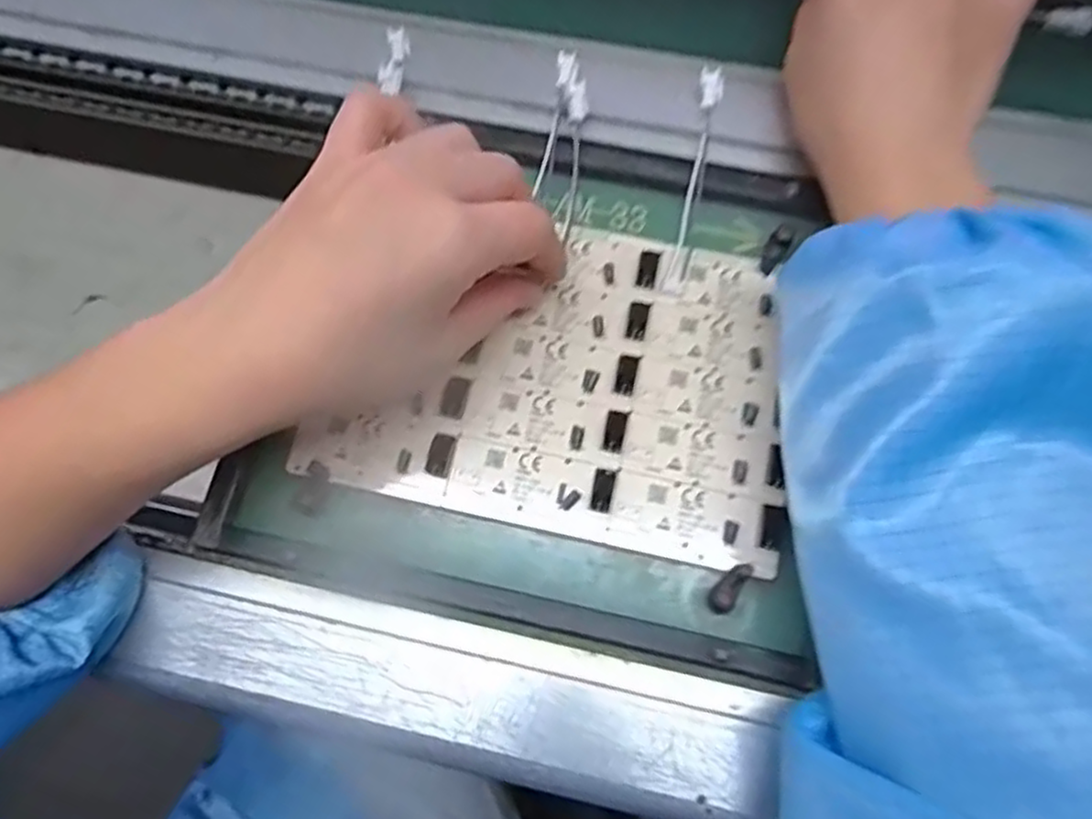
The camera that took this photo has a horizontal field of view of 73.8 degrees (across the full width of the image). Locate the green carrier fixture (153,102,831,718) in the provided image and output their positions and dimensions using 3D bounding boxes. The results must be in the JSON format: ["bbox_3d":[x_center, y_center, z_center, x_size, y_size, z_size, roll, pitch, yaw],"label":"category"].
[{"bbox_3d":[-0.003,-0.016,0.294,0.216,0.013,0.203,11,75,5],"label":"green carrier fixture"}]

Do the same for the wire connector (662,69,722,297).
[{"bbox_3d":[0.063,-0.097,0.309,0.010,0.004,0.098,11,88,4],"label":"wire connector"}]

